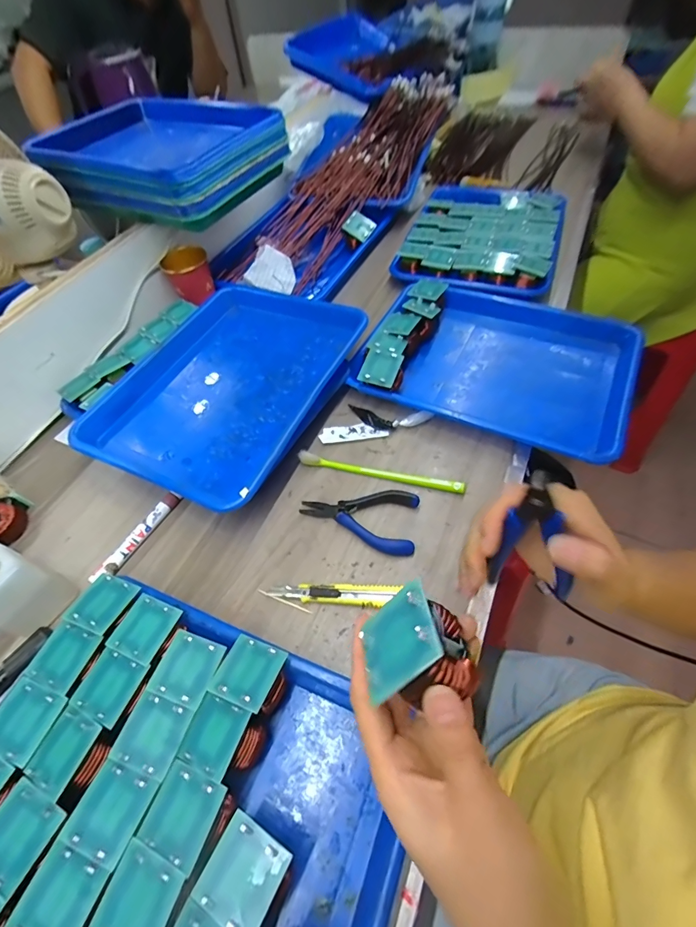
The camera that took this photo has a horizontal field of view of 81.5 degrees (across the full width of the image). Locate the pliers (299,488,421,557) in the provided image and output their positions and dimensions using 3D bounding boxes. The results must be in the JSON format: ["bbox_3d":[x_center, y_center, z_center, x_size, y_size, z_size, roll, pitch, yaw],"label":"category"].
[{"bbox_3d":[0.016,0.049,0.427,0.123,0.017,0.069,17,58,16],"label":"pliers"}]

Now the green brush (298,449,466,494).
[{"bbox_3d":[0.034,0.010,0.453,0.186,0.015,0.013,12,57,14],"label":"green brush"}]

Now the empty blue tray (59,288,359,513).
[{"bbox_3d":[-0.151,-0.104,0.520,0.258,0.046,0.339,17,58,16],"label":"empty blue tray"}]

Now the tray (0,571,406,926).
[{"bbox_3d":[-0.124,0.242,0.284,0.315,0.051,0.241,16,58,16],"label":"tray"}]

